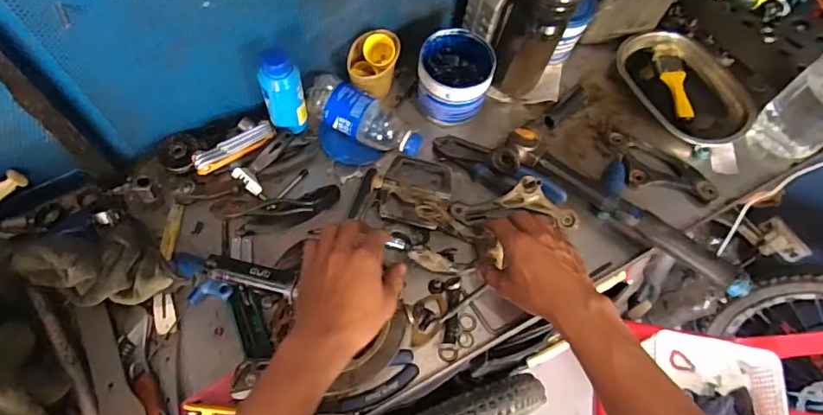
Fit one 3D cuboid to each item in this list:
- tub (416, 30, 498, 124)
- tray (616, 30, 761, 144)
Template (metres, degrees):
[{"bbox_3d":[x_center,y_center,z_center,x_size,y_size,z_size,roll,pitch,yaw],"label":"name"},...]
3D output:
[{"bbox_3d":[0.059,-0.180,0.696,0.099,0.094,0.108,1,64,-2],"label":"tub"},{"bbox_3d":[0.419,-0.186,0.757,0.134,0.035,0.214,-33,70,-17],"label":"tray"}]

